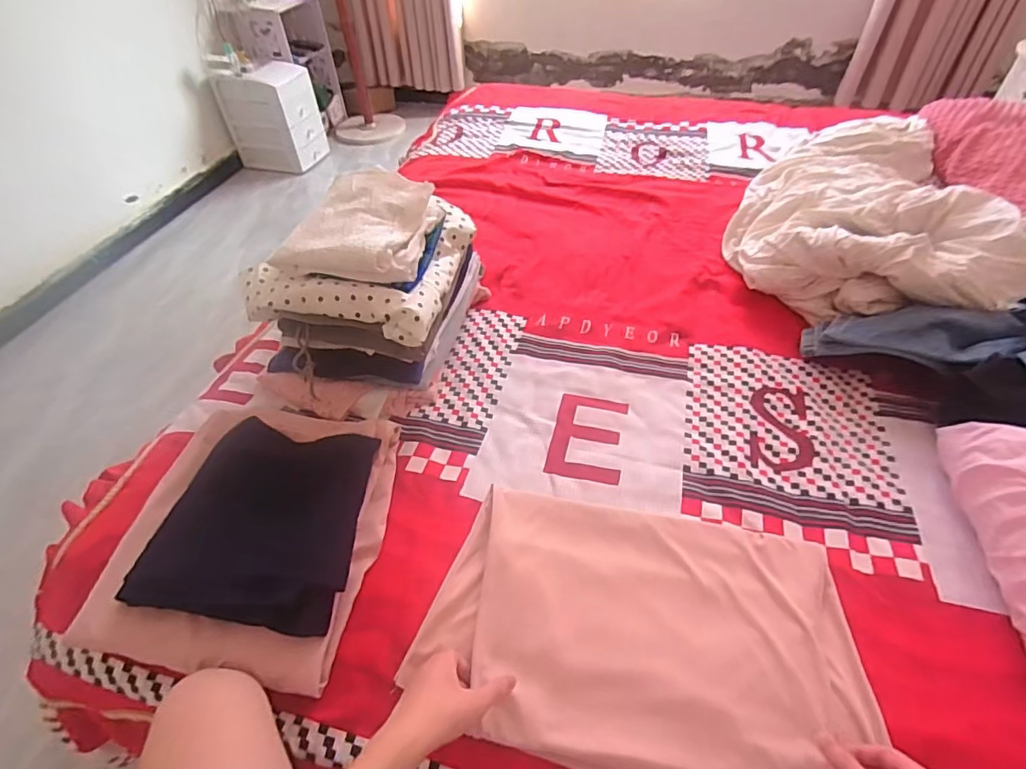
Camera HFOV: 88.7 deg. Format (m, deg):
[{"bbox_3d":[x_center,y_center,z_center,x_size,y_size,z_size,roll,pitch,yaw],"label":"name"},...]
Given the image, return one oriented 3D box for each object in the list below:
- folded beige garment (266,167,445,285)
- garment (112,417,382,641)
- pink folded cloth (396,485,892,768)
[{"bbox_3d":[-0.230,-0.248,0.810,0.195,0.066,0.225,8,49,11],"label":"folded beige garment"},{"bbox_3d":[-0.306,0.164,0.659,0.230,0.020,0.242,10,56,5],"label":"garment"},{"bbox_3d":[0.144,0.273,0.597,0.460,0.026,0.286,9,49,12],"label":"pink folded cloth"}]

